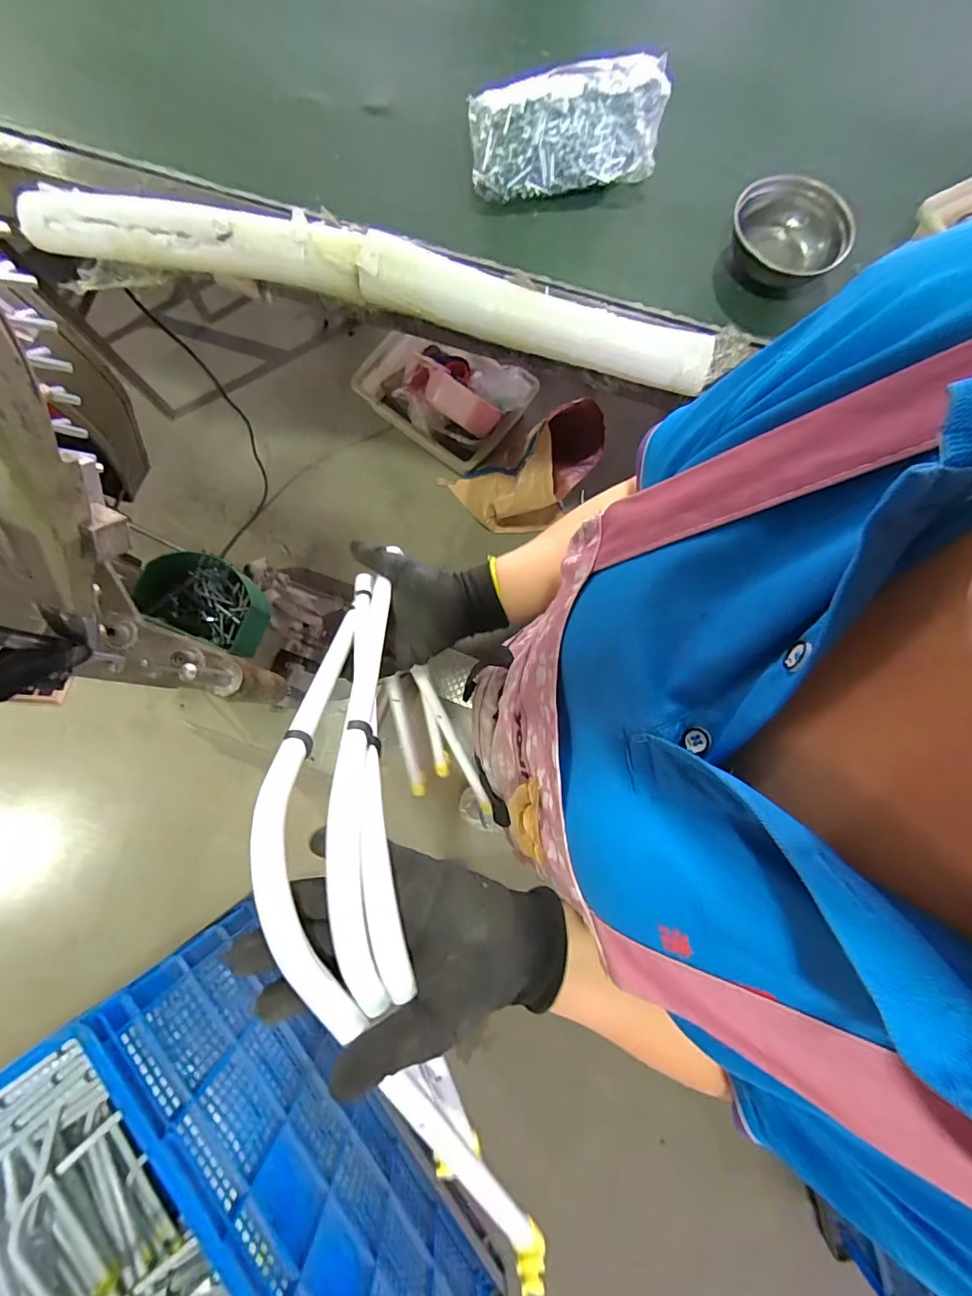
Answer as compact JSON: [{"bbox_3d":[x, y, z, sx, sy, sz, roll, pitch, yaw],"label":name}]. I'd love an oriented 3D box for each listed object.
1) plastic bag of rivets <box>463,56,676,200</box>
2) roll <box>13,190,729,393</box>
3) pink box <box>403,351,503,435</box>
[{"bbox_3d":[0.114,-0.749,0.704,0.278,0.082,0.153,-9,78,-3],"label":"plastic bag of rivets"},{"bbox_3d":[-0.140,-0.510,0.692,0.919,0.069,0.103,14,78,2],"label":"roll"},{"bbox_3d":[-0.098,-0.779,1.530,0.299,0.093,0.112,31,117,-14],"label":"pink box"}]

